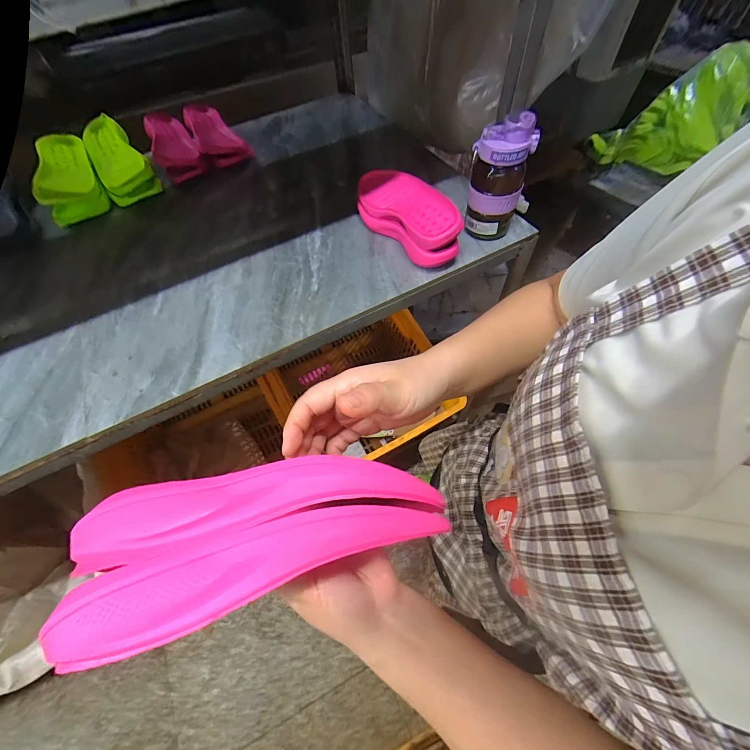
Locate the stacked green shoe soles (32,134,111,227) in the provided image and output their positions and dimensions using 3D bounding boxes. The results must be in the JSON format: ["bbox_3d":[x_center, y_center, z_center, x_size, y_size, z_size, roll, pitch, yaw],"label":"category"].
[{"bbox_3d":[-0.701,-0.452,0.786,0.116,0.084,0.270,-30,61,-13],"label":"stacked green shoe soles"}]

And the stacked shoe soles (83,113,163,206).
[{"bbox_3d":[-0.614,-0.506,0.810,0.113,0.088,0.279,-36,63,-17],"label":"stacked shoe soles"}]

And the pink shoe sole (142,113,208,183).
[{"bbox_3d":[-0.477,-0.543,0.803,0.097,0.063,0.231,-28,61,-12],"label":"pink shoe sole"}]

